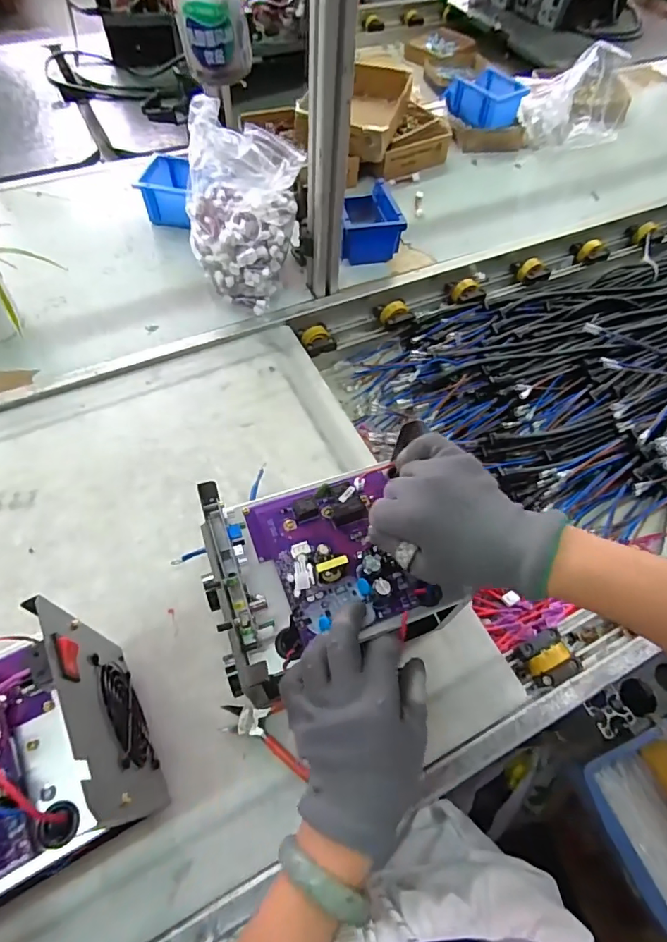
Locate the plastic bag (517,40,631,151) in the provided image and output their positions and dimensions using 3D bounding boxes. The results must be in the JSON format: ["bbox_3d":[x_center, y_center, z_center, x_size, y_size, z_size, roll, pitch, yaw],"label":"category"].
[{"bbox_3d":[0.510,-0.793,1.033,0.199,0.166,0.165,-8,60,-8],"label":"plastic bag"}]

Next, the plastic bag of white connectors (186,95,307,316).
[{"bbox_3d":[-0.142,-0.365,0.719,0.159,0.213,0.139,27,62,13],"label":"plastic bag of white connectors"}]

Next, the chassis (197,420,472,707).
[{"bbox_3d":[-0.002,0.069,0.404,0.205,0.062,0.162,-19,66,-13],"label":"chassis"}]

